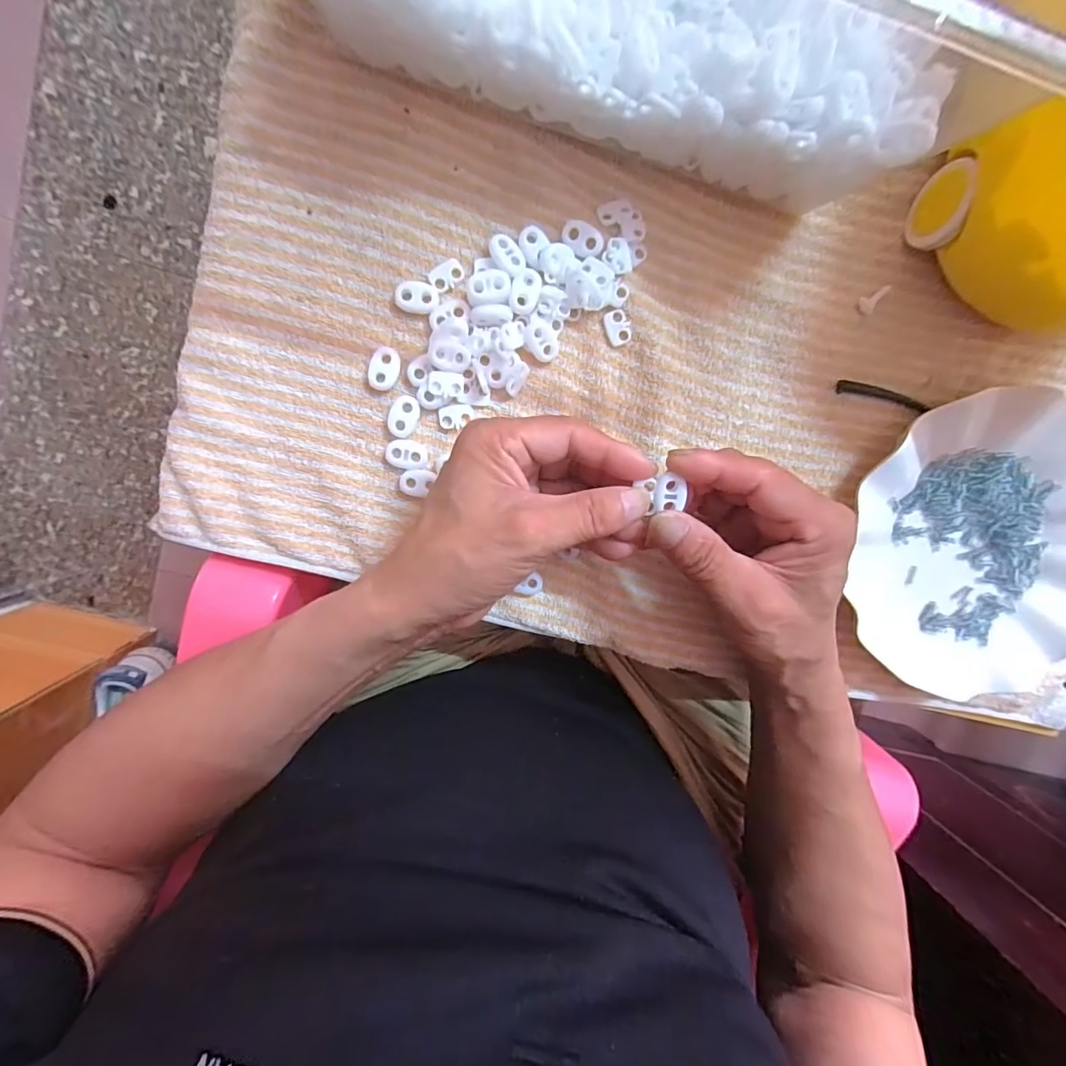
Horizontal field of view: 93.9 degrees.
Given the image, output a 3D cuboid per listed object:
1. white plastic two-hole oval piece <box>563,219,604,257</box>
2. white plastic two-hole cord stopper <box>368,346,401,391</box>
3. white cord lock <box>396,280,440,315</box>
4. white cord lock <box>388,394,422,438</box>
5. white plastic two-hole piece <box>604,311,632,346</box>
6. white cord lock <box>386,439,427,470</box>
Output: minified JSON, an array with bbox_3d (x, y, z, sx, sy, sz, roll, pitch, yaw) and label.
[{"bbox_3d":[0.026,-0.154,0.261,0.022,0.004,0.014,29,111,0],"label":"white plastic two-hole oval piece"},{"bbox_3d":[-0.079,-0.088,0.267,0.015,0.006,0.022,12,97,-6],"label":"white plastic two-hole cord stopper"},{"bbox_3d":[-0.061,-0.124,0.262,0.022,0.007,0.016,5,98,-5],"label":"white cord lock"},{"bbox_3d":[-0.070,-0.063,0.270,0.015,0.004,0.022,23,96,-8],"label":"white cord lock"},{"bbox_3d":[0.047,-0.113,0.274,0.014,0.004,0.018,-19,99,-2],"label":"white plastic two-hole piece"},{"bbox_3d":[-0.069,-0.043,0.274,0.021,0.006,0.016,10,97,-6],"label":"white cord lock"}]

